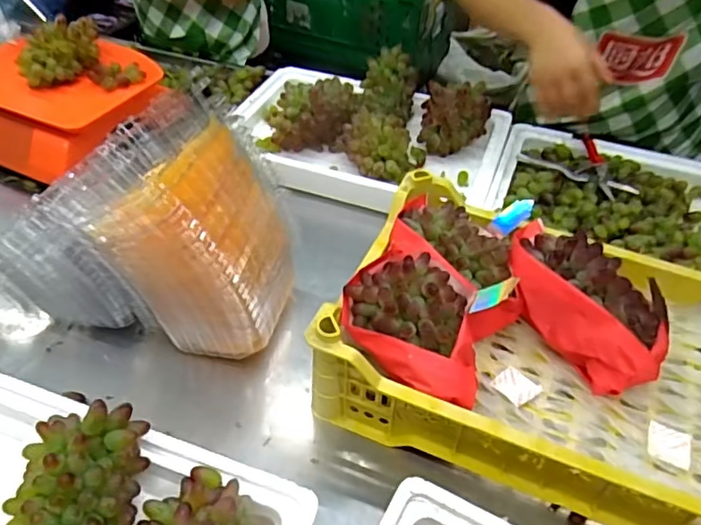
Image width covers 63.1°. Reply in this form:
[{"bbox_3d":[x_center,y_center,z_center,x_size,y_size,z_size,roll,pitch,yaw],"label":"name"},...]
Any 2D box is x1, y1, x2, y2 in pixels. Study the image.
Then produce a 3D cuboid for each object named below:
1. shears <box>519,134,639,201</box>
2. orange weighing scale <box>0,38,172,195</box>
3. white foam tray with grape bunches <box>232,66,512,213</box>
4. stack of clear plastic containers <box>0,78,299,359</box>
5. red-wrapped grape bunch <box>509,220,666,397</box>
[{"bbox_3d":[0.362,-0.143,0.887,0.129,0.021,0.153,-15,47,-19],"label":"shears"},{"bbox_3d":[-0.452,-0.244,0.894,0.236,0.136,0.241,22,47,18],"label":"orange weighing scale"},{"bbox_3d":[0.030,-0.226,0.949,0.440,0.102,0.284,14,45,11],"label":"white foam tray with grape bunches"},{"bbox_3d":[-0.219,-0.044,0.626,0.288,0.221,0.160,11,44,8],"label":"stack of clear plastic containers"},{"bbox_3d":[0.252,0.037,0.621,0.109,0.076,0.203,-22,49,-24],"label":"red-wrapped grape bunch"}]

